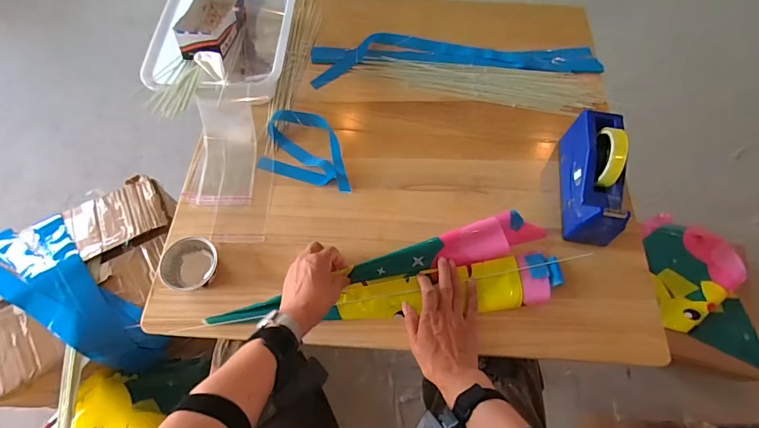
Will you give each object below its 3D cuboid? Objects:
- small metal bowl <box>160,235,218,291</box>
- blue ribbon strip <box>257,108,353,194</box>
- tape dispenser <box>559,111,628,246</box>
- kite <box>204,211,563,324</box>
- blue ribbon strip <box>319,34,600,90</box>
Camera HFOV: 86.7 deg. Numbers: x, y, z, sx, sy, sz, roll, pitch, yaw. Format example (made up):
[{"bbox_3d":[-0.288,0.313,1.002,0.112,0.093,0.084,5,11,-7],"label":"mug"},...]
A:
[{"bbox_3d":[-0.286,0.076,0.610,0.079,0.036,0.078,-1,65,1],"label":"small metal bowl"},{"bbox_3d":[-0.125,-0.120,0.727,0.177,0.016,0.131,14,66,8],"label":"blue ribbon strip"},{"bbox_3d":[0.344,-0.063,0.641,0.065,0.122,0.194,7,65,5],"label":"tape dispenser"},{"bbox_3d":[0.025,0.102,0.617,0.518,0.043,0.148,-10,65,-4],"label":"kite"},{"bbox_3d":[0.155,-0.332,0.834,0.579,0.013,0.130,-4,62,-2],"label":"blue ribbon strip"}]

